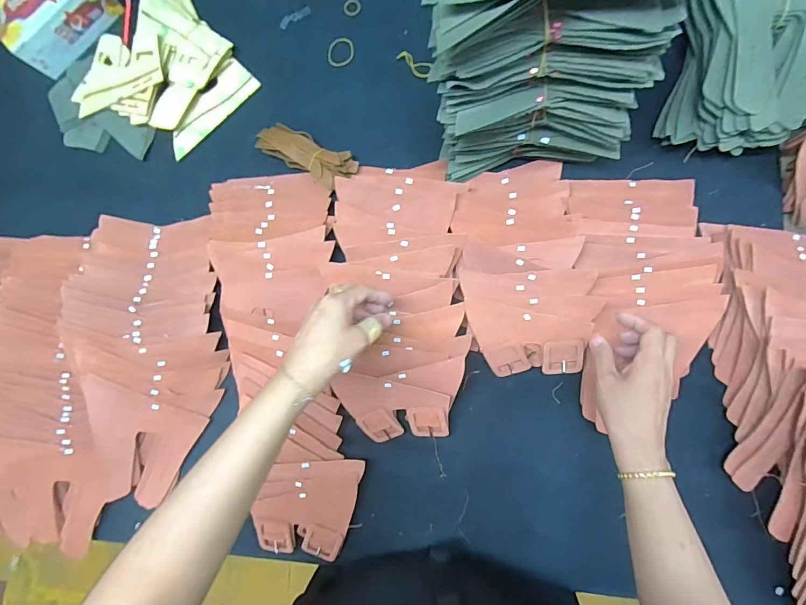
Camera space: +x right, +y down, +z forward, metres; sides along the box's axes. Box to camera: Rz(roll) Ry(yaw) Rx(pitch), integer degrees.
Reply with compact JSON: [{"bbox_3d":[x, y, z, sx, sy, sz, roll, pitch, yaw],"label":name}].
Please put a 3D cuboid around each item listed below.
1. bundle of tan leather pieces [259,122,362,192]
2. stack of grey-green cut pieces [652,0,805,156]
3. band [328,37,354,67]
[{"bbox_3d":[-0.132,-0.203,0.569,0.142,0.032,0.050,30,90,8],"label":"bundle of tan leather pieces"},{"bbox_3d":[0.396,-0.274,0.466,0.162,0.079,0.193,12,88,7],"label":"stack of grey-green cut pieces"},{"bbox_3d":[-0.091,-0.362,0.594,0.041,0.004,0.039,0,86,7],"label":"band"}]

